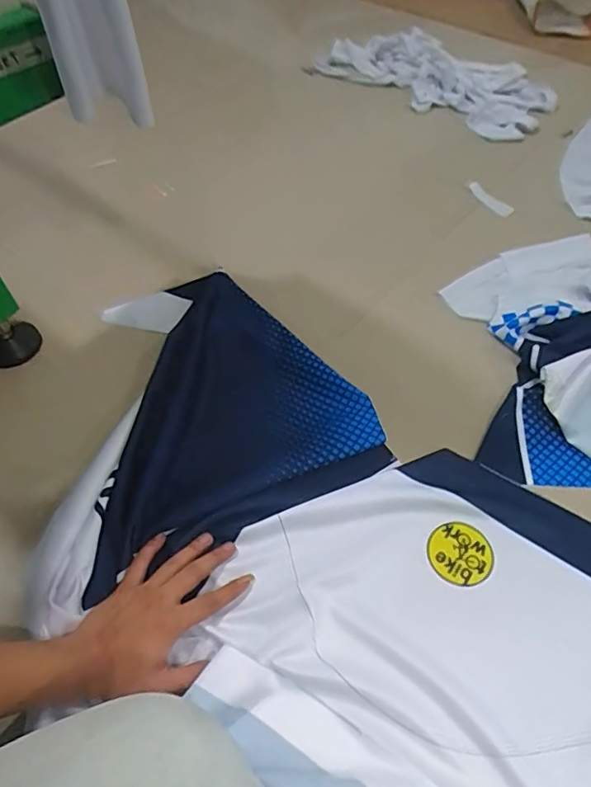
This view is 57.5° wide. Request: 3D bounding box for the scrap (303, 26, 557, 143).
[{"bbox_3d":[0.261,-0.652,1.095,0.510,0.083,0.226,21,58,17],"label":"scrap"}]

